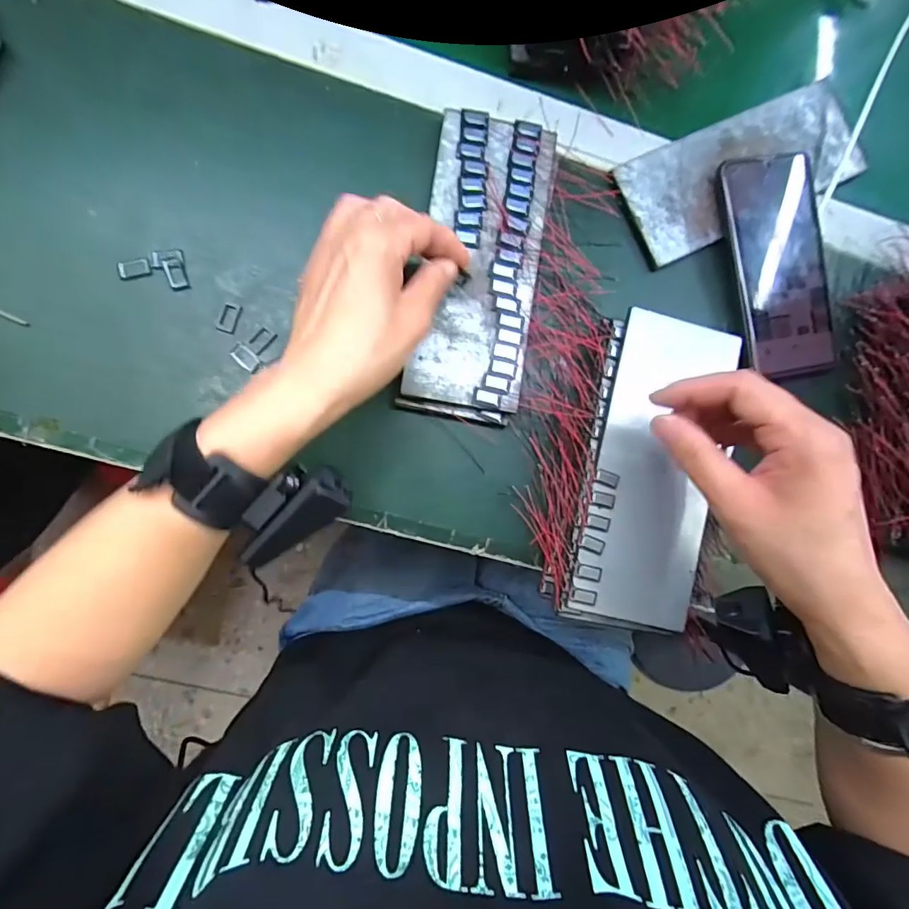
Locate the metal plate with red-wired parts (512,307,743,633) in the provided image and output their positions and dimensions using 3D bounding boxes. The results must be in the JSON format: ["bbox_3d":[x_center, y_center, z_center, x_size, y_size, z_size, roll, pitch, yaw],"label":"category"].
[{"bbox_3d":[0.110,0.007,0.318,0.117,0.040,0.198,12,81,-3],"label":"metal plate with red-wired parts"}]

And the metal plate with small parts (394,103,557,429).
[{"bbox_3d":[0.019,-0.130,0.333,0.080,0.012,0.208,8,88,-4],"label":"metal plate with small parts"}]

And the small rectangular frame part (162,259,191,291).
[{"bbox_3d":[-0.187,-0.122,0.320,0.013,0.004,0.023,-18,90,-7],"label":"small rectangular frame part"}]

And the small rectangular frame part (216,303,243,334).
[{"bbox_3d":[-0.152,-0.093,0.322,0.012,0.004,0.021,16,86,-6],"label":"small rectangular frame part"}]

